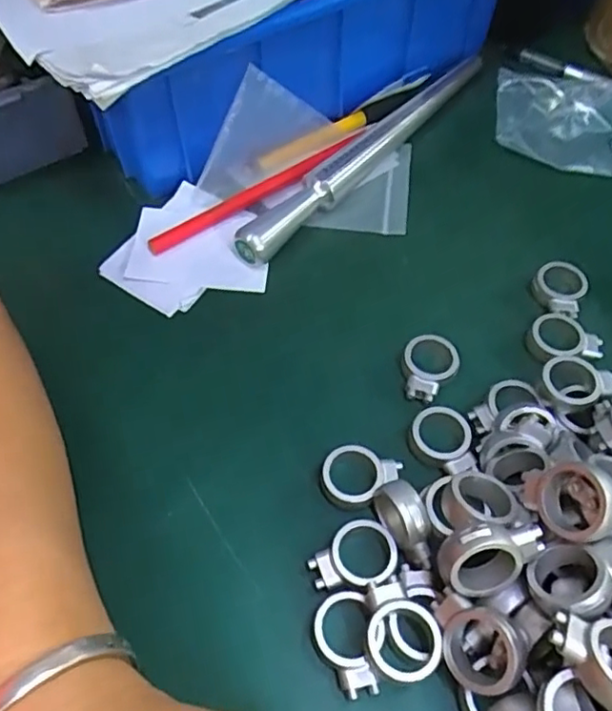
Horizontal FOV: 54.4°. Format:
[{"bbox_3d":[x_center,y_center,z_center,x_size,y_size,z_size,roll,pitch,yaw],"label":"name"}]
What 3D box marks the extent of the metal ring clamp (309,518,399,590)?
[{"bbox_3d":[0.018,0.078,0.230,0.034,0.009,0.024,-18,58,-11],"label":"metal ring clamp"}]

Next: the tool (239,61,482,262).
[{"bbox_3d":[0.043,-0.123,0.359,0.019,0.025,0.224,37,64,23],"label":"tool"}]

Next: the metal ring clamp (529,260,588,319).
[{"bbox_3d":[0.129,-0.035,0.305,0.025,0.008,0.030,22,59,15],"label":"metal ring clamp"}]

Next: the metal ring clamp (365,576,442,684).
[{"bbox_3d":[0.033,0.097,0.210,0.024,0.011,0.033,-9,57,-5],"label":"metal ring clamp"}]

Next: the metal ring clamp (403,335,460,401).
[{"bbox_3d":[0.058,0.006,0.280,0.025,0.008,0.033,11,57,8],"label":"metal ring clamp"}]

